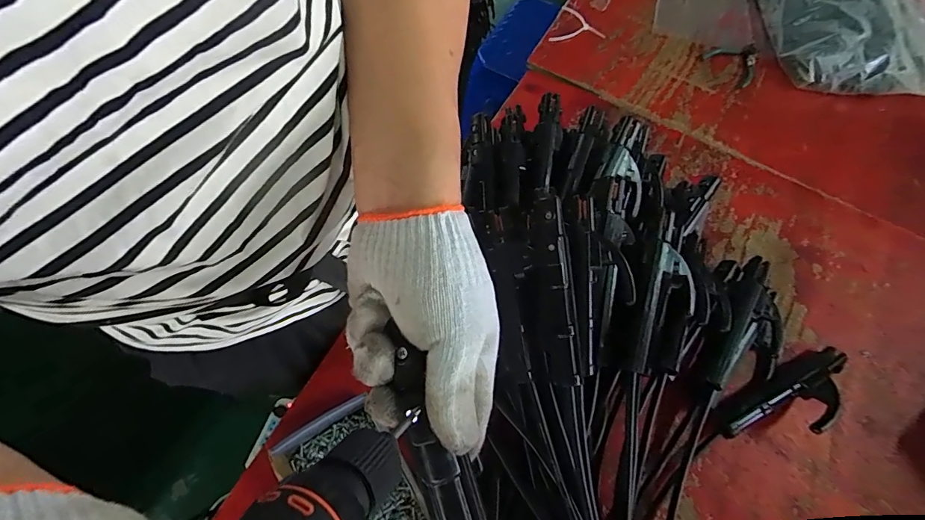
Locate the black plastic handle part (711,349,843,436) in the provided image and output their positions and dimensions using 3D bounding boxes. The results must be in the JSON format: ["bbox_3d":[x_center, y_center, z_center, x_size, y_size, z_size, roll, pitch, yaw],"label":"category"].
[{"bbox_3d":[0.412,0.176,0.537,0.203,0.040,0.071,-23,71,-11],"label":"black plastic handle part"}]

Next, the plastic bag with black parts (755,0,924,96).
[{"bbox_3d":[0.775,-0.431,0.816,0.372,0.067,0.285,5,68,-1],"label":"plastic bag with black parts"}]

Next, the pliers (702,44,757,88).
[{"bbox_3d":[0.522,-0.378,0.807,0.114,0.014,0.100,-34,72,-14],"label":"pliers"}]

